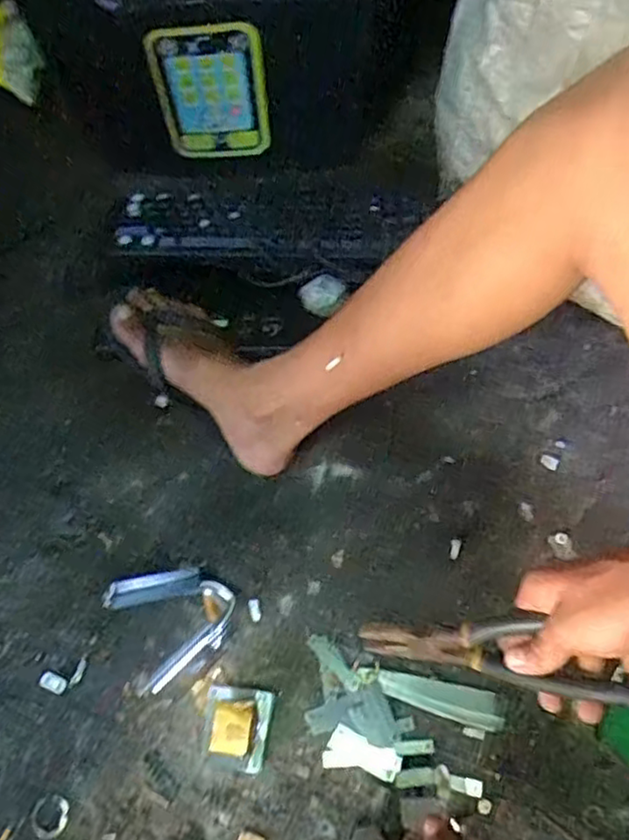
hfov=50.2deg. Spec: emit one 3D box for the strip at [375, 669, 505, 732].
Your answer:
[{"bbox_3d":[0.117,0.257,0.627,0.117,0.004,0.033,15,66,8],"label":"strip"}]

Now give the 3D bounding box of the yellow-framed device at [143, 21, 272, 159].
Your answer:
[{"bbox_3d":[-0.116,-0.370,0.773,0.123,0.171,0.022,-6,64,-2],"label":"yellow-framed device"}]

